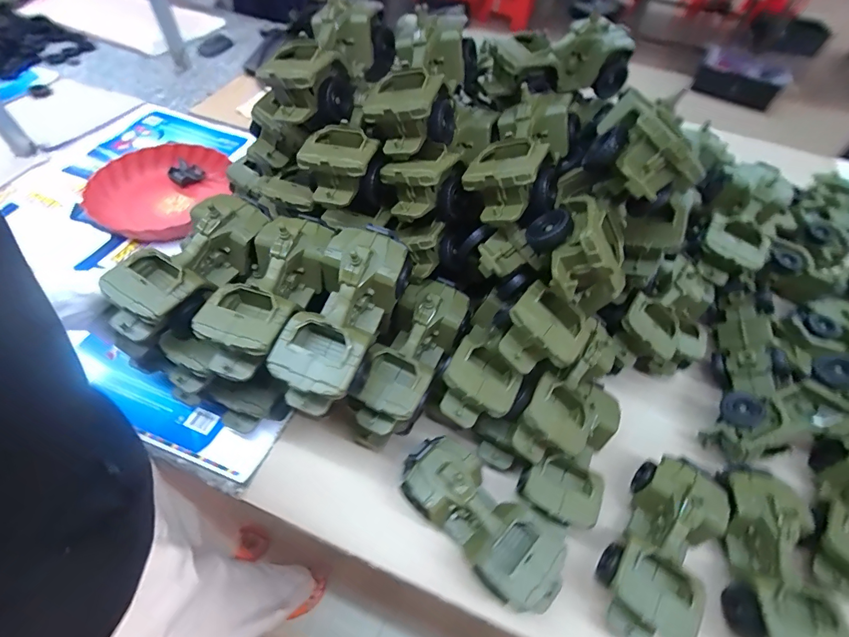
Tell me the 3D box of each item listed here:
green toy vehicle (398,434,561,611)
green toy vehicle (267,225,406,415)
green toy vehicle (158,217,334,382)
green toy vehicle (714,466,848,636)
[{"bbox_3d":[0.059,0.216,0.440,0.198,0.073,0.083,38,61,21],"label":"green toy vehicle"},{"bbox_3d":[-0.083,-0.003,0.397,0.079,0.068,0.186,20,72,10],"label":"green toy vehicle"},{"bbox_3d":[-0.168,-0.031,0.422,0.096,0.067,0.185,17,55,8],"label":"green toy vehicle"},{"bbox_3d":[0.366,0.262,0.431,0.075,0.072,0.196,9,54,3],"label":"green toy vehicle"}]

